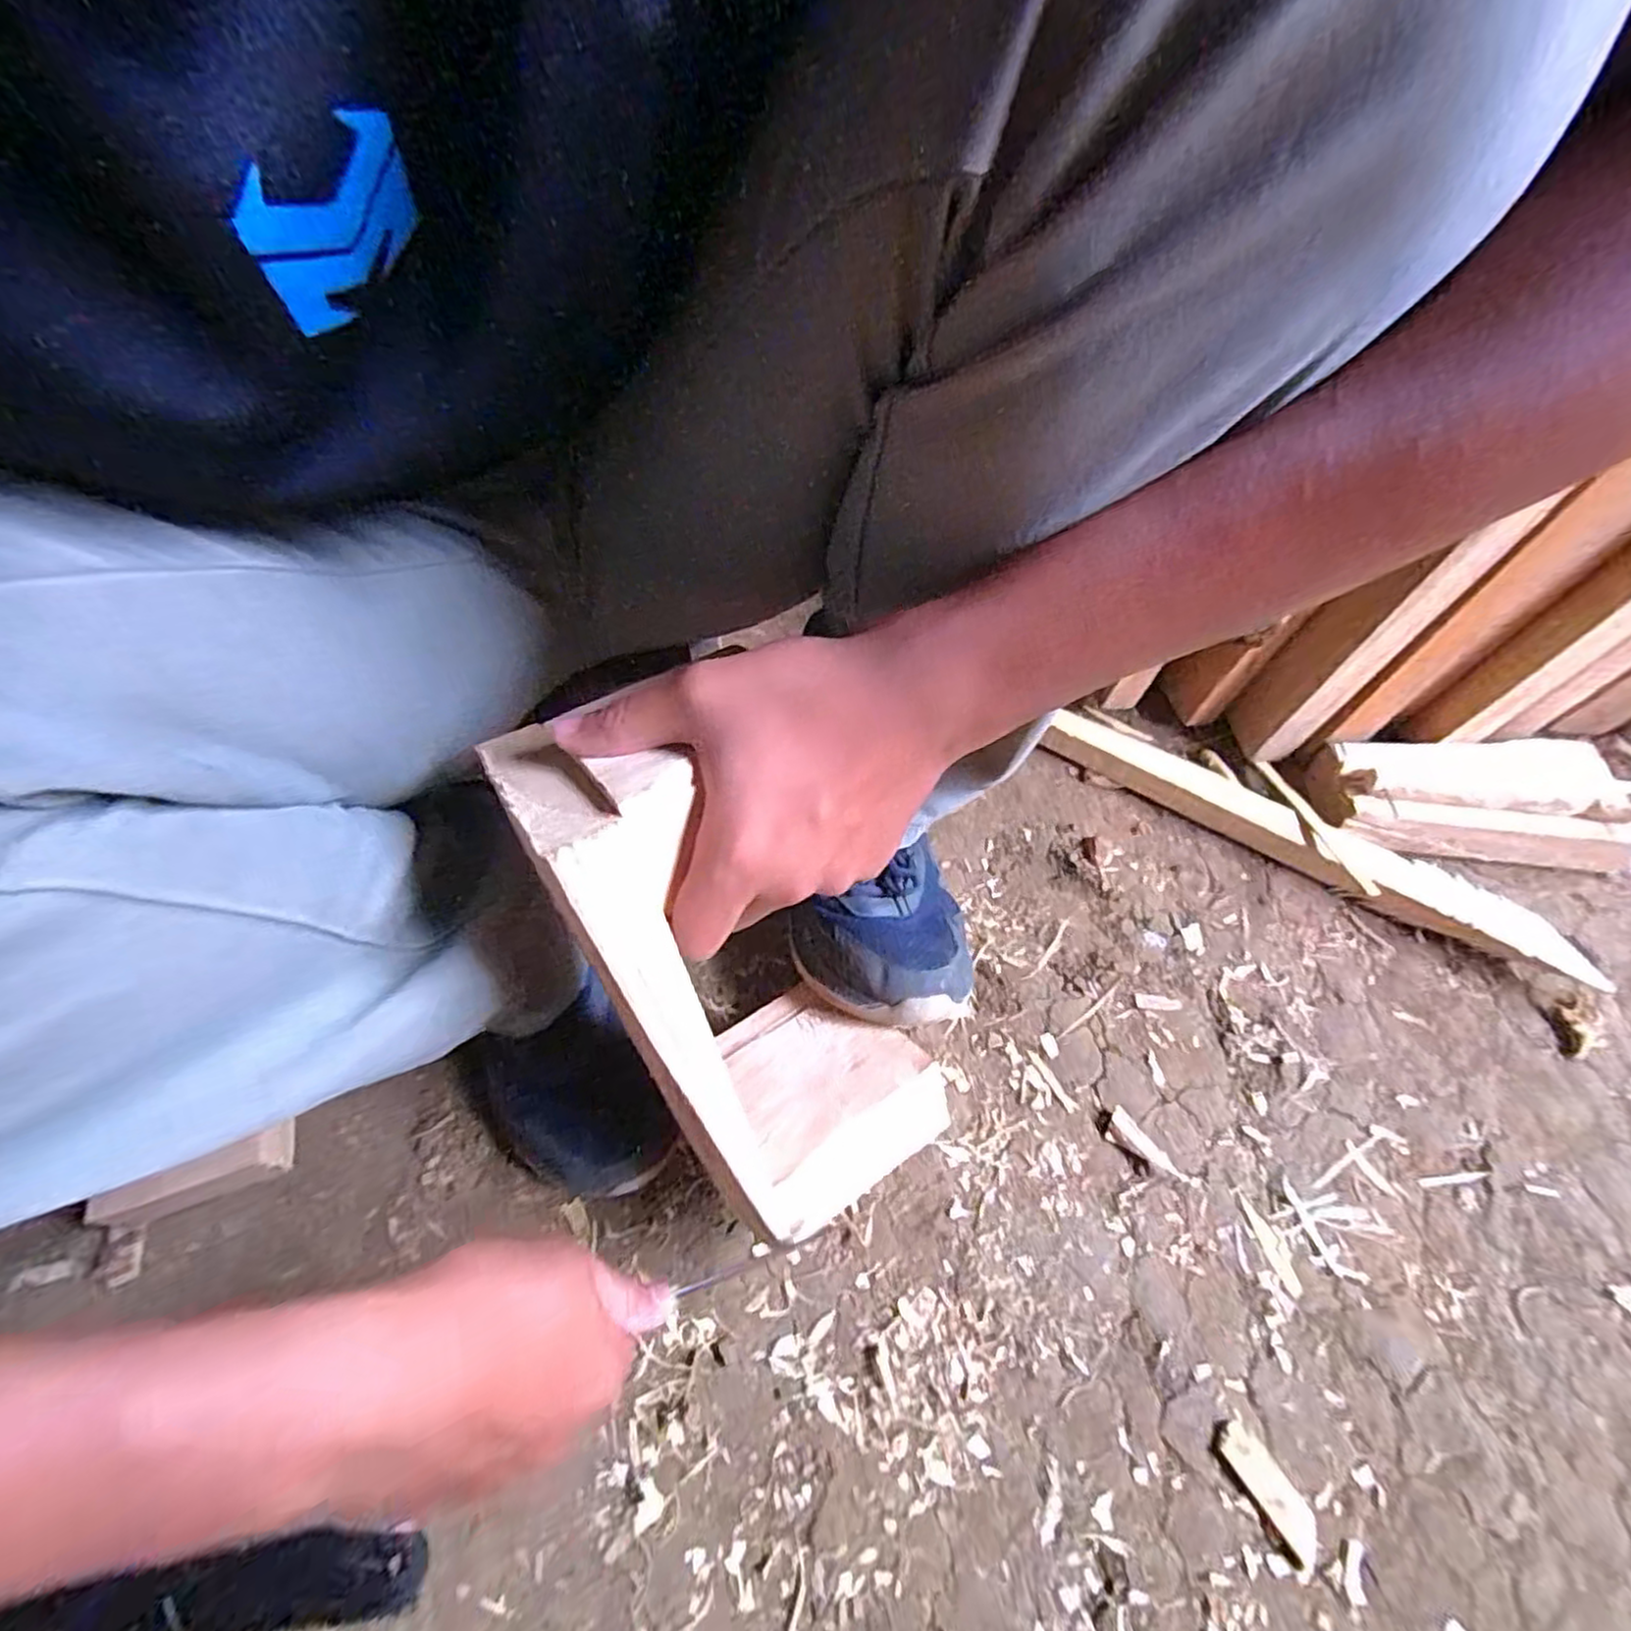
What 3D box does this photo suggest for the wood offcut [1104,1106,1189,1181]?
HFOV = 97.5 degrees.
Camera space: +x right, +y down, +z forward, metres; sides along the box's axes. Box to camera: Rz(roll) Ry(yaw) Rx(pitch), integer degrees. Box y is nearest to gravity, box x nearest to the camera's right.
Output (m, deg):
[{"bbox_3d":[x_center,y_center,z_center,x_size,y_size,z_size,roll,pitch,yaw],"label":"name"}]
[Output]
[{"bbox_3d":[0.201,0.206,0.440,0.018,0.007,0.051,-37,64,-18],"label":"wood offcut"}]

